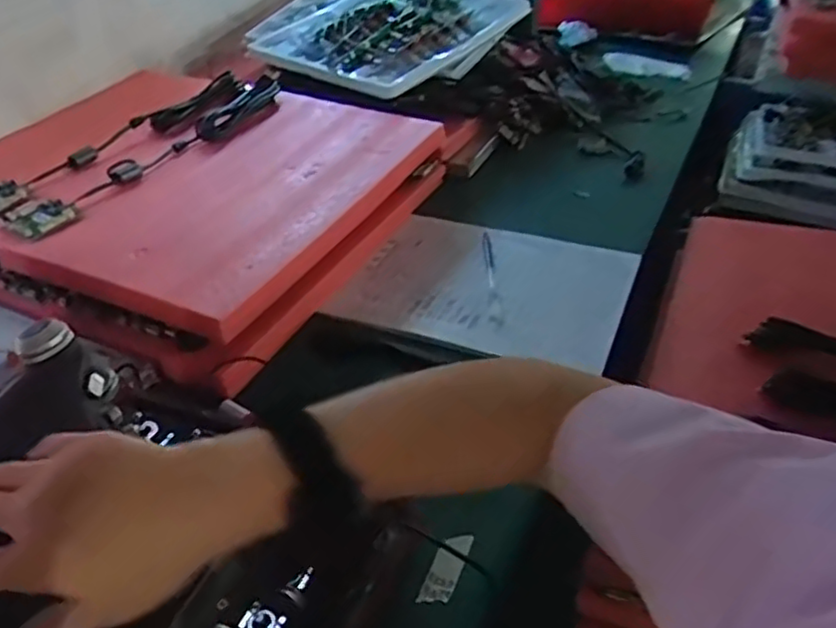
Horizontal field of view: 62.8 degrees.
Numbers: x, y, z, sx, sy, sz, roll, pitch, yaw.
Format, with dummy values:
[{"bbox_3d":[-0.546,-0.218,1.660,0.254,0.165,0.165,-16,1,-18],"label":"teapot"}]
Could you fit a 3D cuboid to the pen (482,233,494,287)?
[{"bbox_3d":[0.079,-0.061,0.761,0.009,0.004,0.108,-2,38,1],"label":"pen"}]

